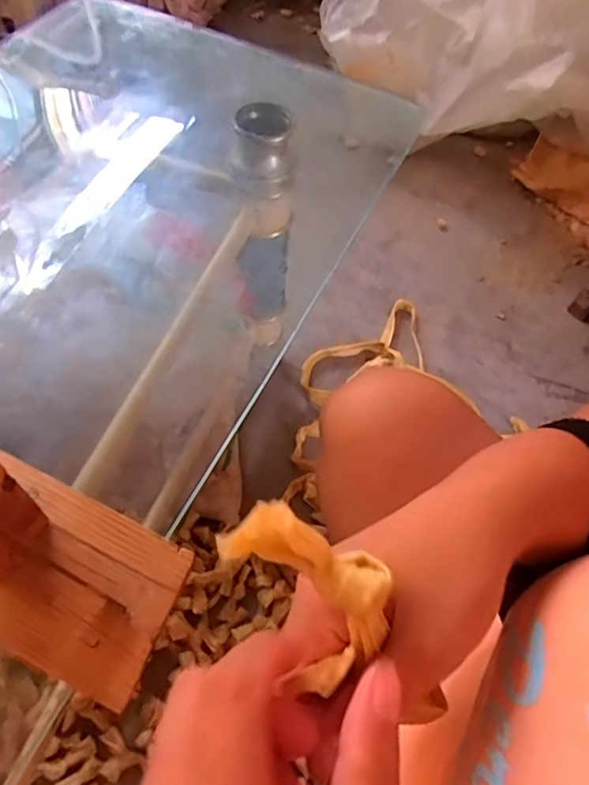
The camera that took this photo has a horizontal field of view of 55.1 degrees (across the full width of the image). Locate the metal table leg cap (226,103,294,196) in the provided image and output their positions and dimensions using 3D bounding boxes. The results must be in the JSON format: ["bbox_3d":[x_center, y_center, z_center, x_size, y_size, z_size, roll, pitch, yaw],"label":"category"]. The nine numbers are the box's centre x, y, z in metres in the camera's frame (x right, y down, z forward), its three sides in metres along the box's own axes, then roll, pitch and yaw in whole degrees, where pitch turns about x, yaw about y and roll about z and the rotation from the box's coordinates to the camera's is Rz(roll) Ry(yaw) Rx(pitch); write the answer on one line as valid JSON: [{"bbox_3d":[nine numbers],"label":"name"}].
[{"bbox_3d":[-0.041,-0.284,0.660,0.069,0.082,0.075,2,58,-3],"label":"metal table leg cap"}]

